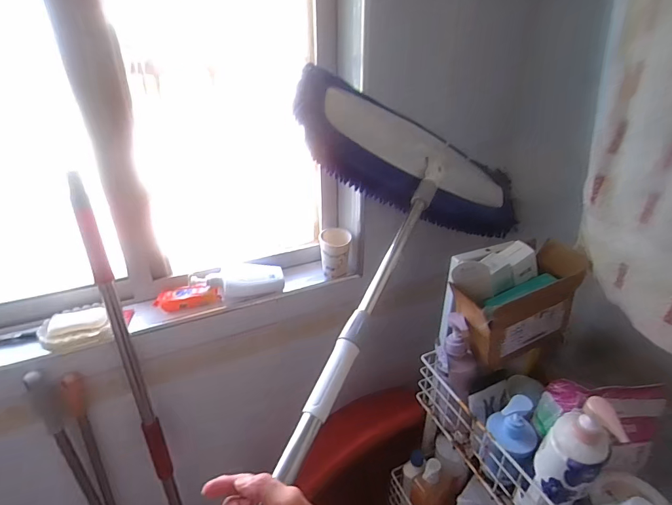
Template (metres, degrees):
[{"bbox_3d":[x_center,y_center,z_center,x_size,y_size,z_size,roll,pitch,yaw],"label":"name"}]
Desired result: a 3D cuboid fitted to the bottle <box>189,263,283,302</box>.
[{"bbox_3d":[-0.201,0.061,0.785,0.180,0.050,0.067,-11,30,-19],"label":"bottle"}]

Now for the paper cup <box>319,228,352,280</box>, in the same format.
[{"bbox_3d":[-0.002,0.005,0.836,0.066,0.102,0.059,-1,28,-2],"label":"paper cup"}]

